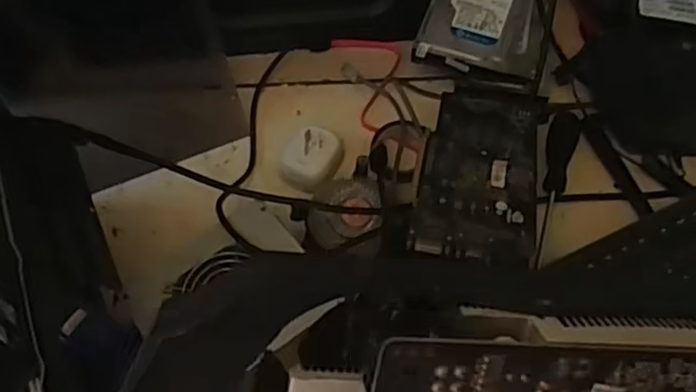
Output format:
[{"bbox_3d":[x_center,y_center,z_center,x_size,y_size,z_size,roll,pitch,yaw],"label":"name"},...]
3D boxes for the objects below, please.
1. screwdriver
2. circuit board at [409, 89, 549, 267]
[{"bbox_3d":[0.195,-0.009,0.620,0.025,0.027,0.180,16,62,5],"label":"screwdriver"},{"bbox_3d":[0.123,-0.032,0.597,0.104,0.019,0.222,17,49,5],"label":"circuit board"}]

